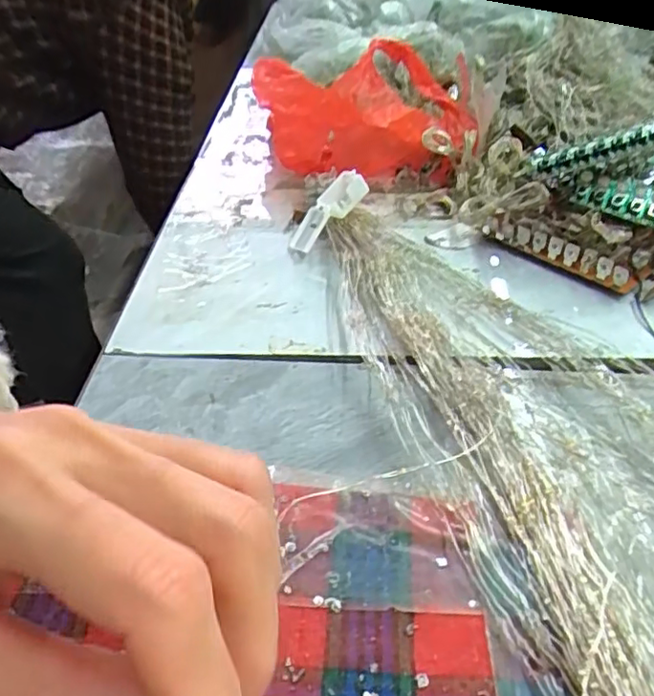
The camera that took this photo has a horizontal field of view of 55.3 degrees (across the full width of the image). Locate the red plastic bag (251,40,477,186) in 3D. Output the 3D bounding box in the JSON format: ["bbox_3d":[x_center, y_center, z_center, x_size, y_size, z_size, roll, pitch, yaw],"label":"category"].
[{"bbox_3d":[0.023,-0.154,0.421,0.145,0.073,0.069,-3,41,-3],"label":"red plastic bag"}]

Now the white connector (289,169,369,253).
[{"bbox_3d":[0.000,-0.078,0.362,0.055,0.014,0.018,-46,48,7],"label":"white connector"}]

